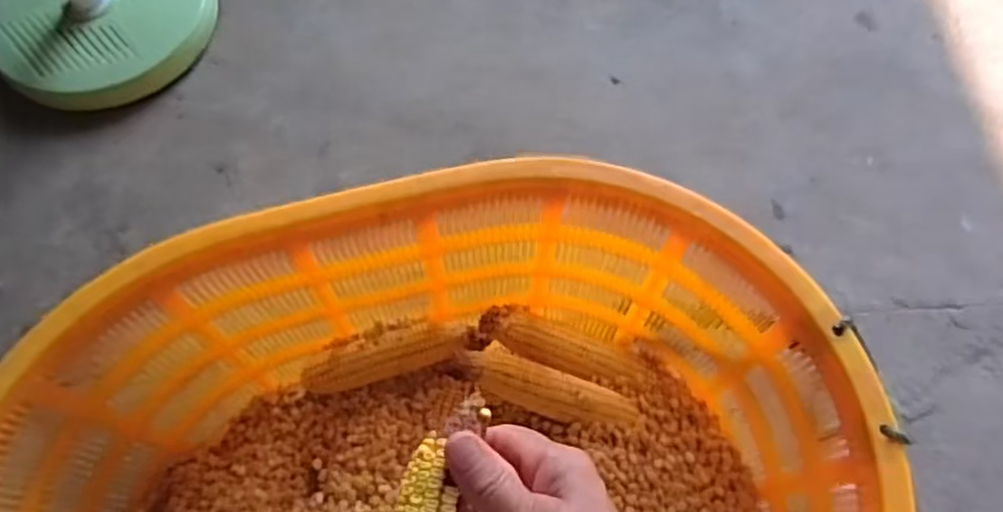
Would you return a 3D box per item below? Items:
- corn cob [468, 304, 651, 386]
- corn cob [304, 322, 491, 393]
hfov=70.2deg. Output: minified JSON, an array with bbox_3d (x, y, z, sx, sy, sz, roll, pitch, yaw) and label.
[{"bbox_3d":[0.059,0.091,0.716,0.172,0.033,0.046,18,66,7],"label":"corn cob"},{"bbox_3d":[-0.104,0.095,0.702,0.175,0.047,0.044,-13,65,-7],"label":"corn cob"}]

